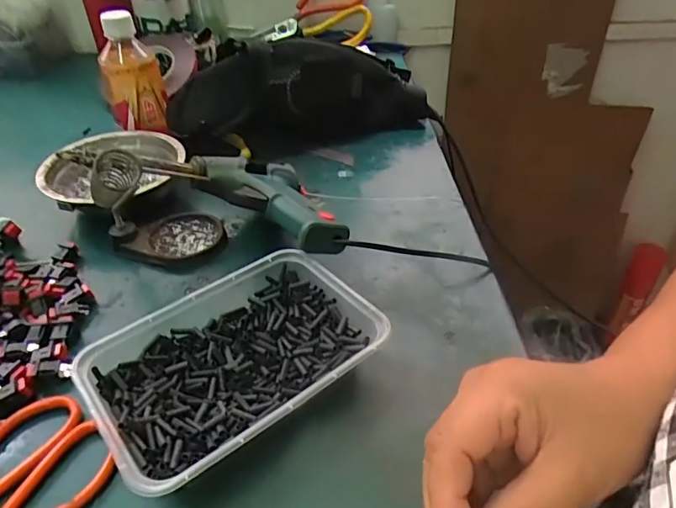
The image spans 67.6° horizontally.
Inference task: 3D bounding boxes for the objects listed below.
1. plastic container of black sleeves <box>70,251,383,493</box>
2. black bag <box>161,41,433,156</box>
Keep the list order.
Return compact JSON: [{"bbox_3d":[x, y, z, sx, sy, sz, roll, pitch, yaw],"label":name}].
[{"bbox_3d":[-0.061,0.065,0.310,0.164,0.034,0.115,-29,47,-30],"label":"plastic container of black sleeves"},{"bbox_3d":[-0.041,-0.182,0.562,0.290,0.104,0.079,-9,40,-10],"label":"black bag"}]

